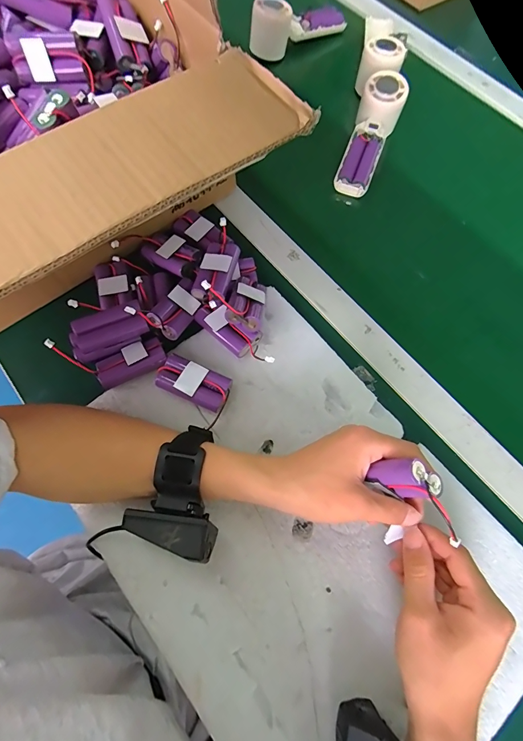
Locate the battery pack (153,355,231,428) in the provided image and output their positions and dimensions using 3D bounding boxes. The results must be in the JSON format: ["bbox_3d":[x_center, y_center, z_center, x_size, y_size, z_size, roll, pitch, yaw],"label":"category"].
[{"bbox_3d":[-0.064,0.016,0.336,0.070,0.020,0.041,26,71,7],"label":"battery pack"}]

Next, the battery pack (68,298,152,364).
[{"bbox_3d":[-0.151,-0.040,0.347,0.075,0.027,0.035,-25,73,-11],"label":"battery pack"}]

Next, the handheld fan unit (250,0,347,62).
[{"bbox_3d":[0.056,-0.535,0.537,0.165,0.056,0.046,-35,75,-14],"label":"handheld fan unit"}]

